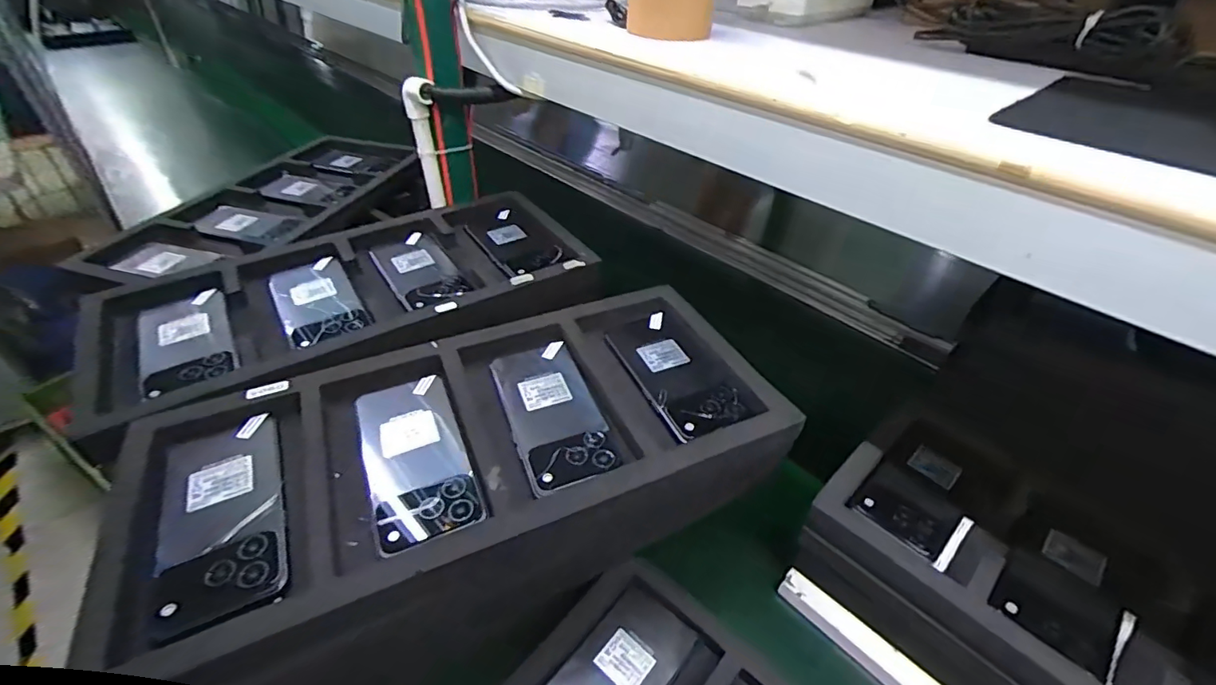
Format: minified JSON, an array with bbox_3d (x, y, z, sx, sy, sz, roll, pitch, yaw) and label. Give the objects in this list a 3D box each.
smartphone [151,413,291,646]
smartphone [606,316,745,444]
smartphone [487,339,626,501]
[{"bbox_3d":[-0.269,0.116,0.373,0.070,0.015,0.176,-16,43,-21],"label":"smartphone"},{"bbox_3d":[0.059,0.026,0.479,0.071,0.010,0.147,-16,43,-21],"label":"smartphone"},{"bbox_3d":[-0.047,0.055,0.445,0.073,0.010,0.159,-12,42,-17],"label":"smartphone"}]

